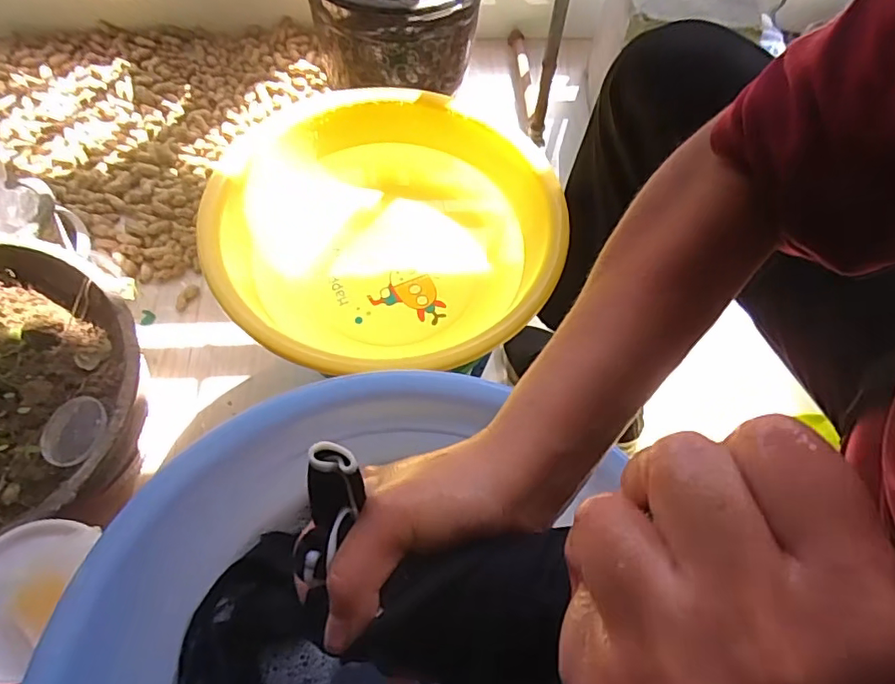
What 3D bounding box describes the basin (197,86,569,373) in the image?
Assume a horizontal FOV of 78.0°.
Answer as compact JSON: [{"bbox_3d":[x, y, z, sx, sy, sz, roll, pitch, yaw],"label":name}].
[{"bbox_3d":[-0.068,-0.106,0.572,0.304,0.101,0.322,1,64,-3],"label":"basin"}]

